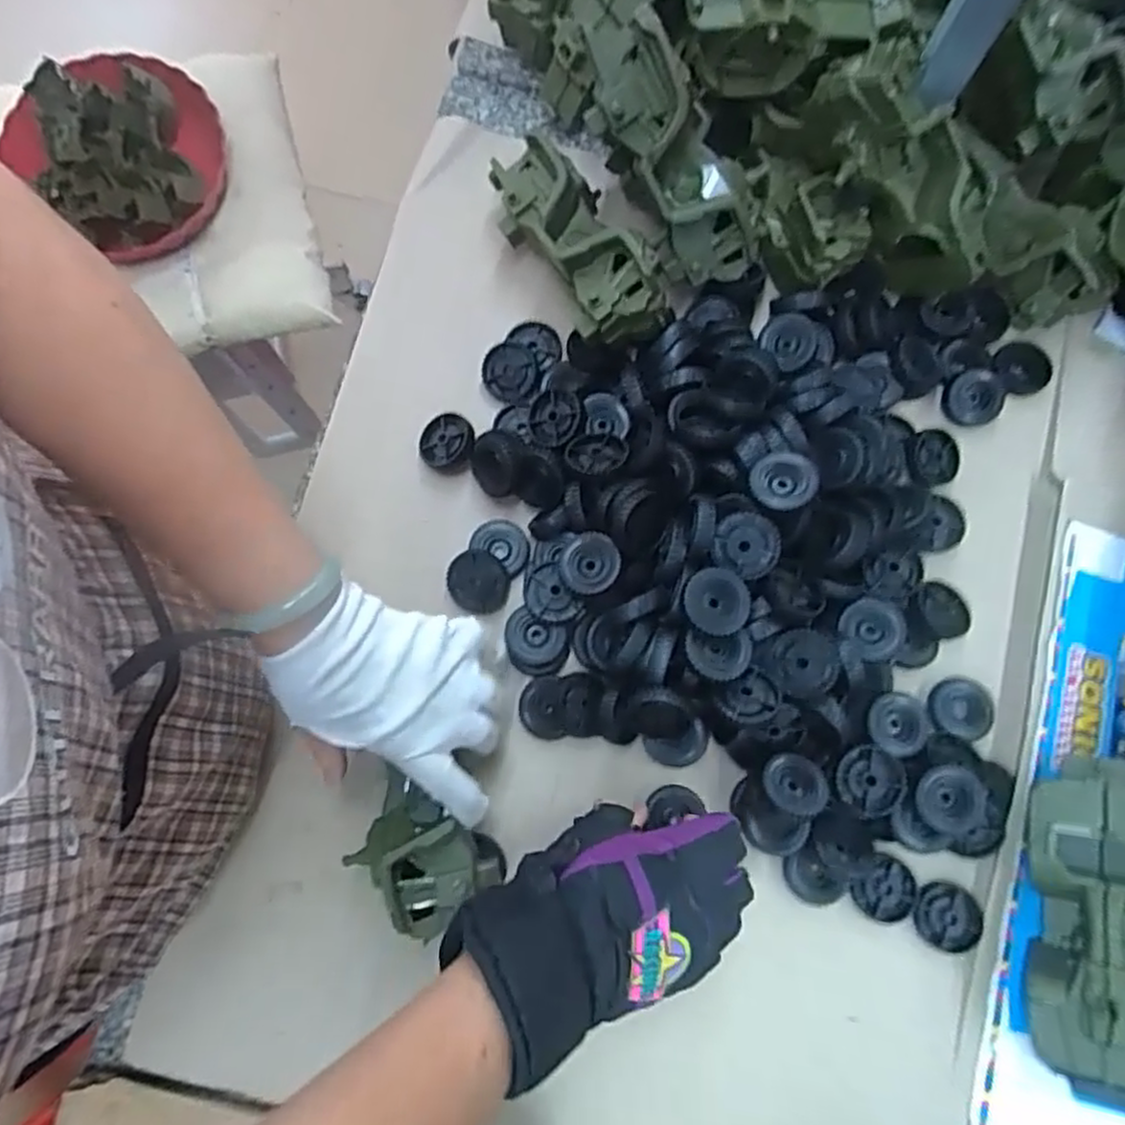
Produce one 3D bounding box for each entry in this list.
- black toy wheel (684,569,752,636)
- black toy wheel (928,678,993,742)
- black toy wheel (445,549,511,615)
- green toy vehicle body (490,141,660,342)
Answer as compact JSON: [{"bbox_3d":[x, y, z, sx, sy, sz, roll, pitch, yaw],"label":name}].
[{"bbox_3d":[0.097,0.025,0.458,0.040,0.014,0.041,0,78,0],"label":"black toy wheel"},{"bbox_3d":[0.280,0.103,0.506,0.036,0.010,0.040,36,80,7],"label":"black toy wheel"},{"bbox_3d":[-0.061,0.014,0.522,0.045,0.010,0.044,6,99,4],"label":"black toy wheel"},{"bbox_3d":[0.010,-0.240,0.537,0.071,0.084,0.183,-31,80,-6],"label":"green toy vehicle body"}]

